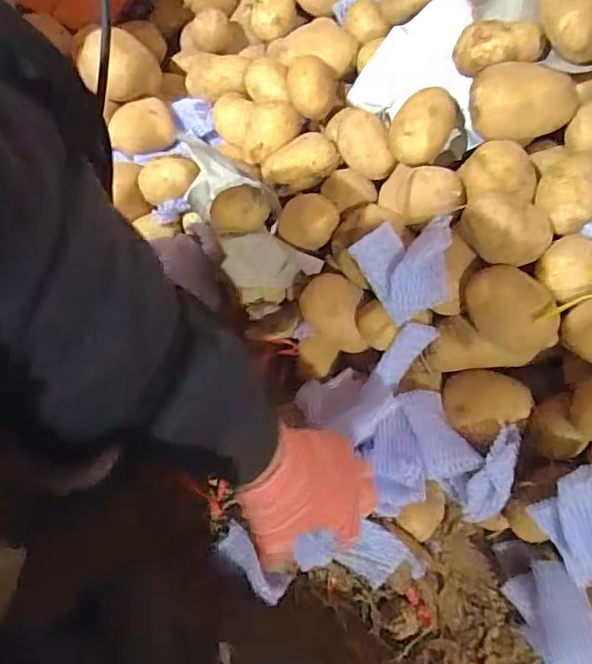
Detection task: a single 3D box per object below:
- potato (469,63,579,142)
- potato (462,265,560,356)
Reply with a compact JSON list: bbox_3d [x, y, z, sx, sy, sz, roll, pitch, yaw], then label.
[{"bbox_3d":[0.226,-0.229,0.572,0.100,0.054,0.050,5,67,0],"label":"potato"},{"bbox_3d":[0.209,-0.019,0.557,0.094,0.060,0.049,38,71,13],"label":"potato"}]

